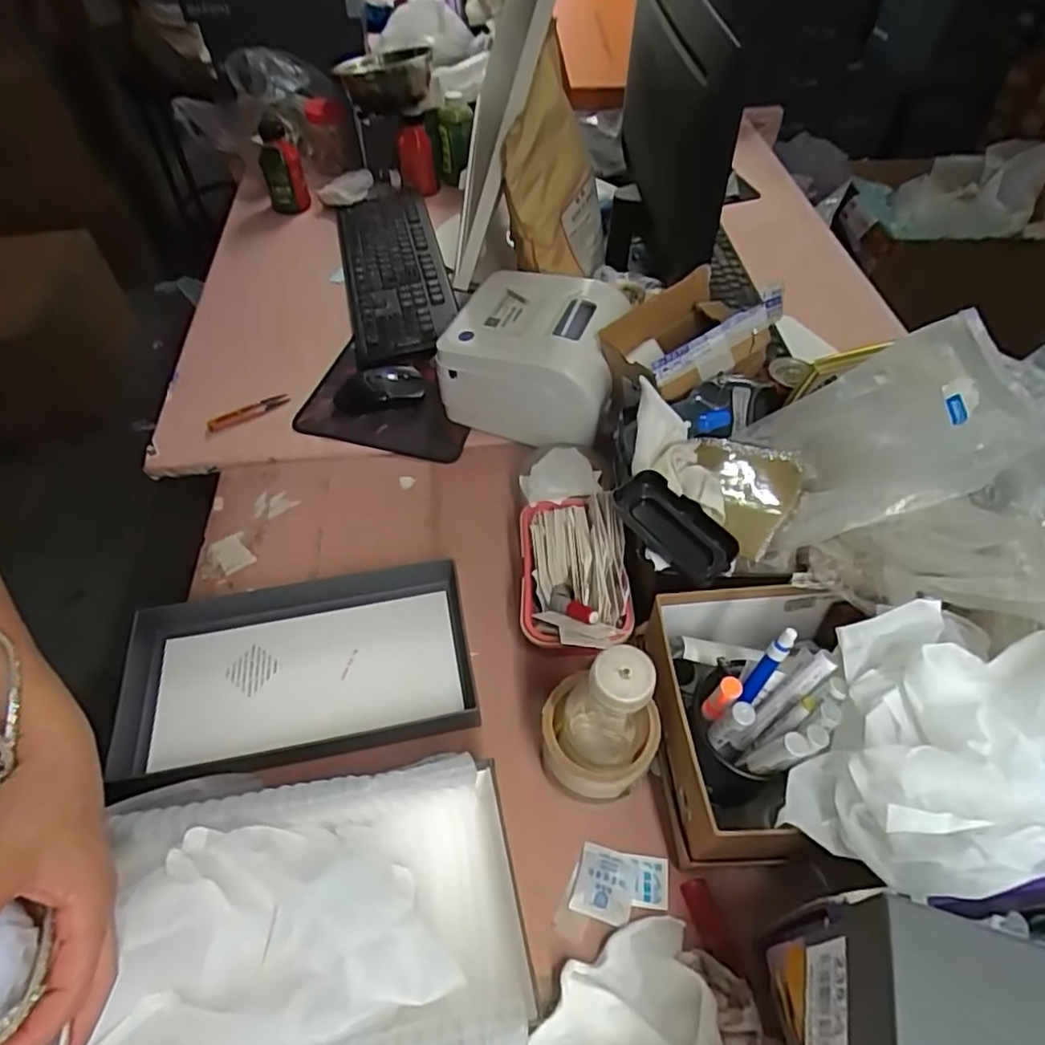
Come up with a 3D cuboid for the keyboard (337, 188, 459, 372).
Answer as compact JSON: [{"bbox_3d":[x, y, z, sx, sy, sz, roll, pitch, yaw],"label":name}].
[{"bbox_3d":[-0.192,-0.383,0.959,0.147,0.027,0.414,-17,57,0],"label":"keyboard"}]

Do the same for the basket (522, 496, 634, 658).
[{"bbox_3d":[0.047,0.056,0.618,0.102,0.072,0.177,0,52,2],"label":"basket"}]

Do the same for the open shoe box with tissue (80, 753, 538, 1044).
[{"bbox_3d":[-0.142,0.273,0.417,0.258,0.124,0.185,-8,52,-5],"label":"open shoe box with tissue"}]

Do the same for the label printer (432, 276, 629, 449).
[{"bbox_3d":[0.011,-0.192,0.744,0.186,0.113,0.159,12,53,11],"label":"label printer"}]

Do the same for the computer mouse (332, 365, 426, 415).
[{"bbox_3d":[-0.178,-0.166,0.805,0.112,0.031,0.059,-6,52,-3],"label":"computer mouse"}]

